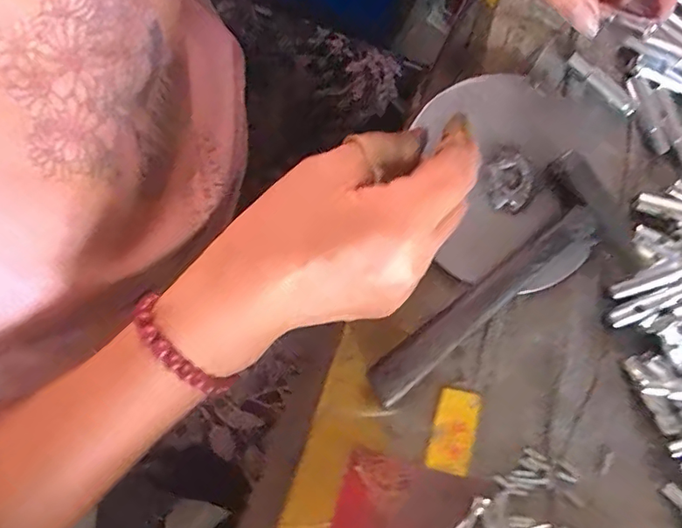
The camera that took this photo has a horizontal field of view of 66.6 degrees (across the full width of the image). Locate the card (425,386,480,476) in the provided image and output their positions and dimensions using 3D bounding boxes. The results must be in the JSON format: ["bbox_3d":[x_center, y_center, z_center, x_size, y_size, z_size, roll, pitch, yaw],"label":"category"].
[{"bbox_3d":[0.064,0.094,0.294,0.026,0.004,0.046,14,84,-16],"label":"card"}]

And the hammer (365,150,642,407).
[{"bbox_3d":[0.090,0.015,0.299,0.180,0.022,0.071,-36,89,-9],"label":"hammer"}]

